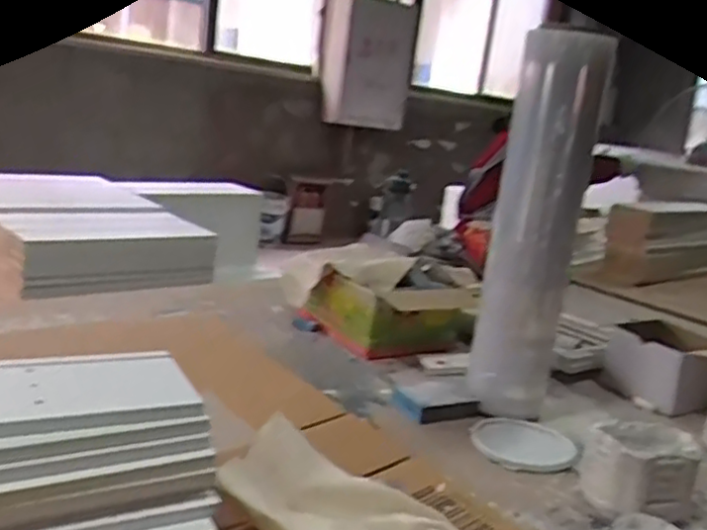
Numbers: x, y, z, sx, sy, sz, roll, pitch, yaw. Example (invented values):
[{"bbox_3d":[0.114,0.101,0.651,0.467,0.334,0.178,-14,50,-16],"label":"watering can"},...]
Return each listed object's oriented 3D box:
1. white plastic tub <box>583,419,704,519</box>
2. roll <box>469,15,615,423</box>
[{"bbox_3d":[0.313,0.225,0.782,0.109,0.082,0.076,3,14,-22],"label":"white plastic tub"},{"bbox_3d":[0.236,-0.040,0.942,0.117,0.506,0.122,11,13,11],"label":"roll"}]

